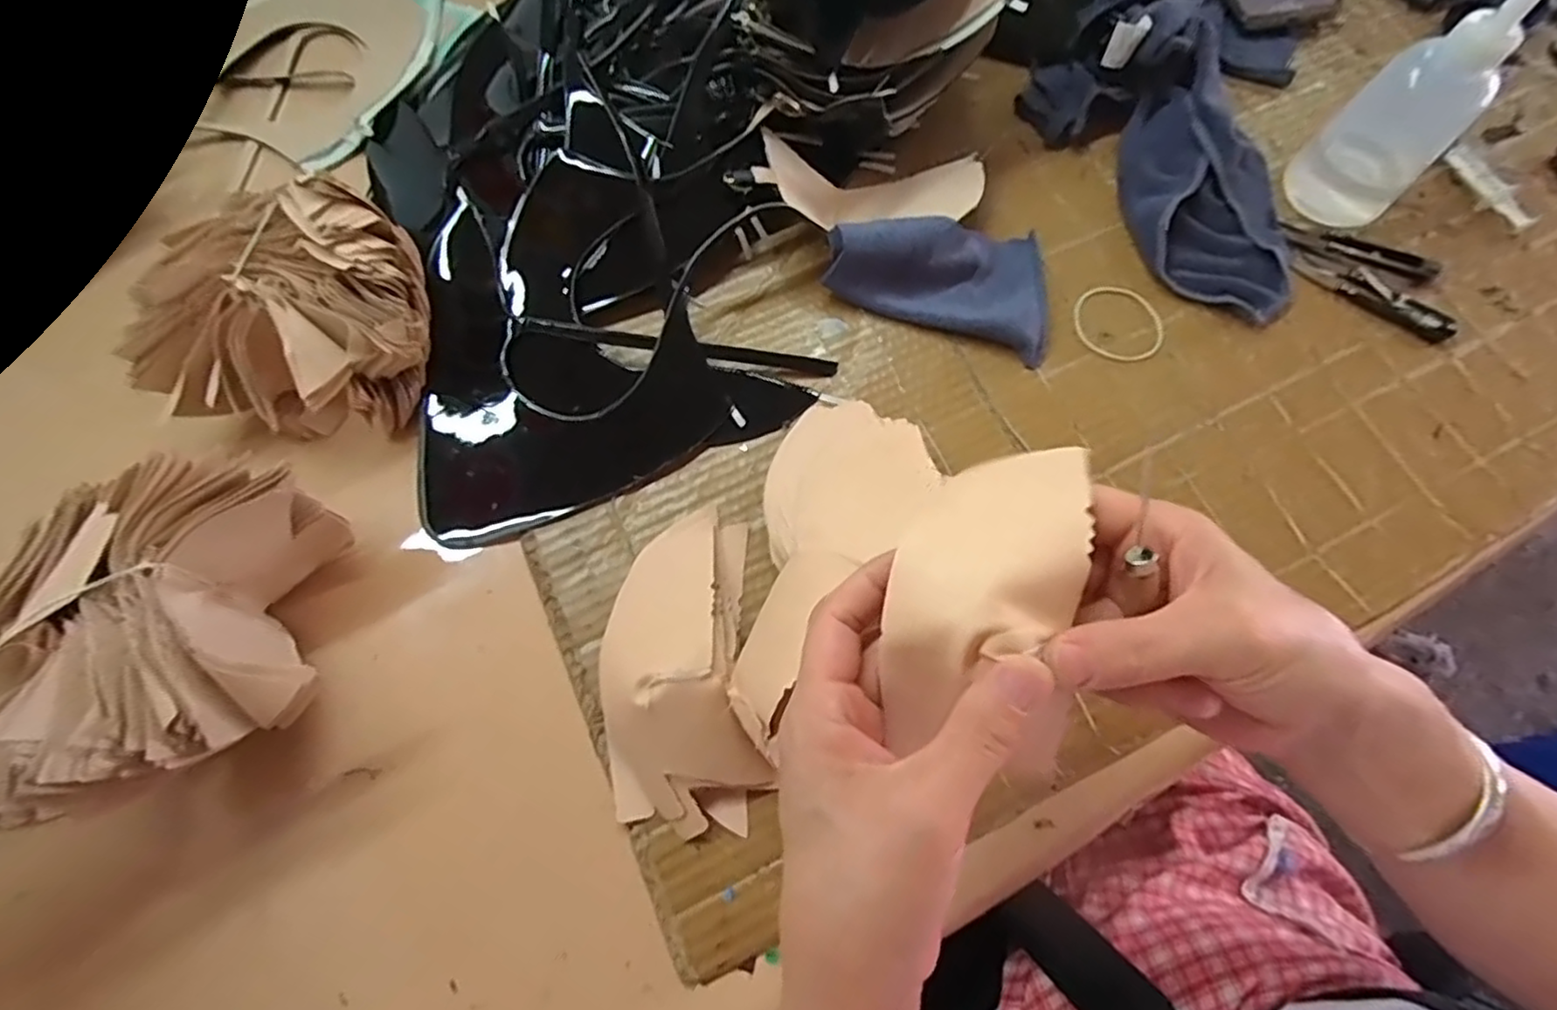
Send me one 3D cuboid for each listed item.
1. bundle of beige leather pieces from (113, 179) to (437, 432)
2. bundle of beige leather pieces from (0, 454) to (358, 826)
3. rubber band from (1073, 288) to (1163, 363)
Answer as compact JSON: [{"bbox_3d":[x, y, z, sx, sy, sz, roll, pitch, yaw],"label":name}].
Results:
[{"bbox_3d":[-0.272,-0.112,0.397,0.157,0.081,0.128,4,70,2],"label":"bundle of beige leather pieces"},{"bbox_3d":[-0.298,0.062,0.326,0.146,0.100,0.147,-14,71,-4],"label":"bundle of beige leather pieces"},{"bbox_3d":[0.220,-0.118,0.438,0.058,0.004,0.055,0,70,1],"label":"rubber band"}]

